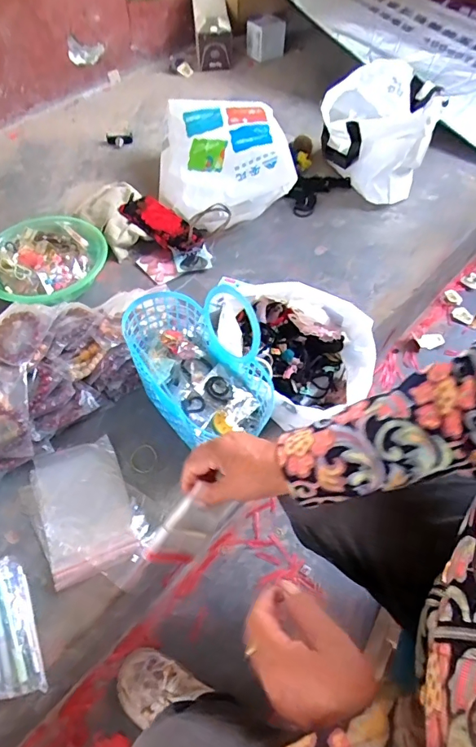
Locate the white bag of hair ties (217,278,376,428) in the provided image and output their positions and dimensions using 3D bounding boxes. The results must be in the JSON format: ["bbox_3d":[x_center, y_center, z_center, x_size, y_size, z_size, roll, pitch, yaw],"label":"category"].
[{"bbox_3d":[0.100,-0.032,0.763,0.221,0.138,0.258,-38,64,-21],"label":"white bag of hair ties"}]

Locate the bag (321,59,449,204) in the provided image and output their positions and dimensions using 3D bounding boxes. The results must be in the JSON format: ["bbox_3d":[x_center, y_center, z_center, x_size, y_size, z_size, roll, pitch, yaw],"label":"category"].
[{"bbox_3d":[0.323,-0.579,1.074,0.265,0.178,0.244,23,61,15],"label":"bag"}]

